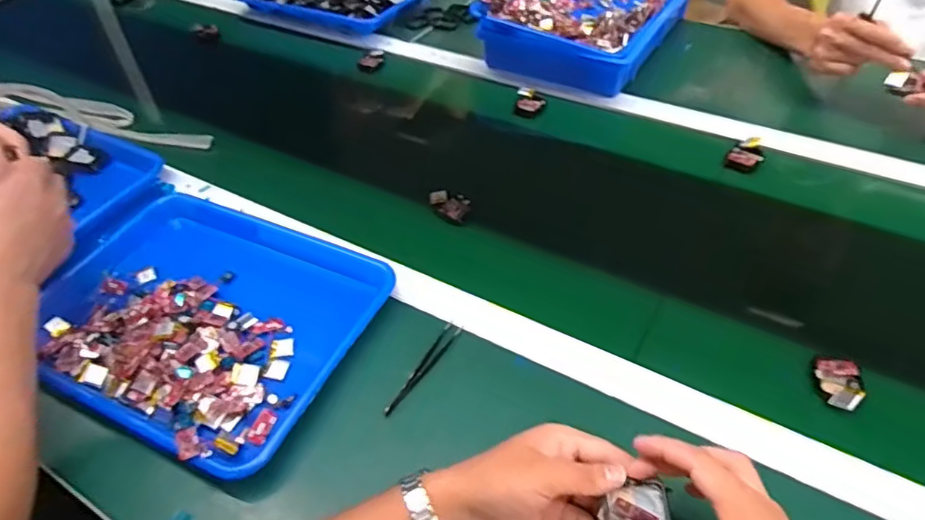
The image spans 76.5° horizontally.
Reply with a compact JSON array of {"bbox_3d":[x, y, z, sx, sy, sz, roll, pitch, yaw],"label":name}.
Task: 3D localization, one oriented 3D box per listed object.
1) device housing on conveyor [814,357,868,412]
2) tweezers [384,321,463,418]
[{"bbox_3d":[0.328,0.107,0.511,0.037,0.016,0.055,17,50,19],"label":"device housing on conveyor"},{"bbox_3d":[-0.038,0.102,0.555,0.015,0.019,0.112,26,54,26],"label":"tweezers"}]

